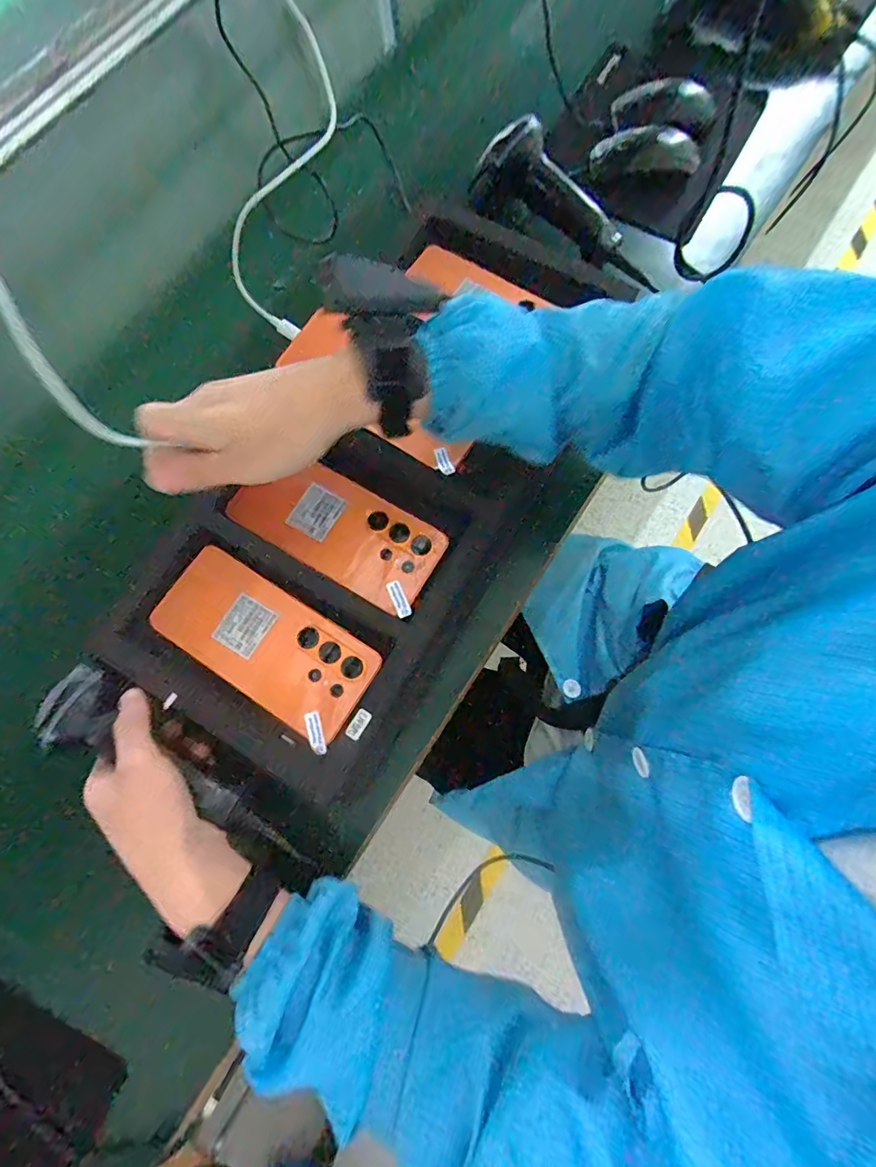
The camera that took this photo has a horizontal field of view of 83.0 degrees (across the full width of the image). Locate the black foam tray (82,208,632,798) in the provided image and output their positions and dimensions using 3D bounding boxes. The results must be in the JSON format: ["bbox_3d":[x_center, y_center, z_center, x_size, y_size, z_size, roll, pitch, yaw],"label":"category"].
[{"bbox_3d":[-0.042,-0.102,0.407,0.231,0.023,0.489,25,77,9],"label":"black foam tray"}]

